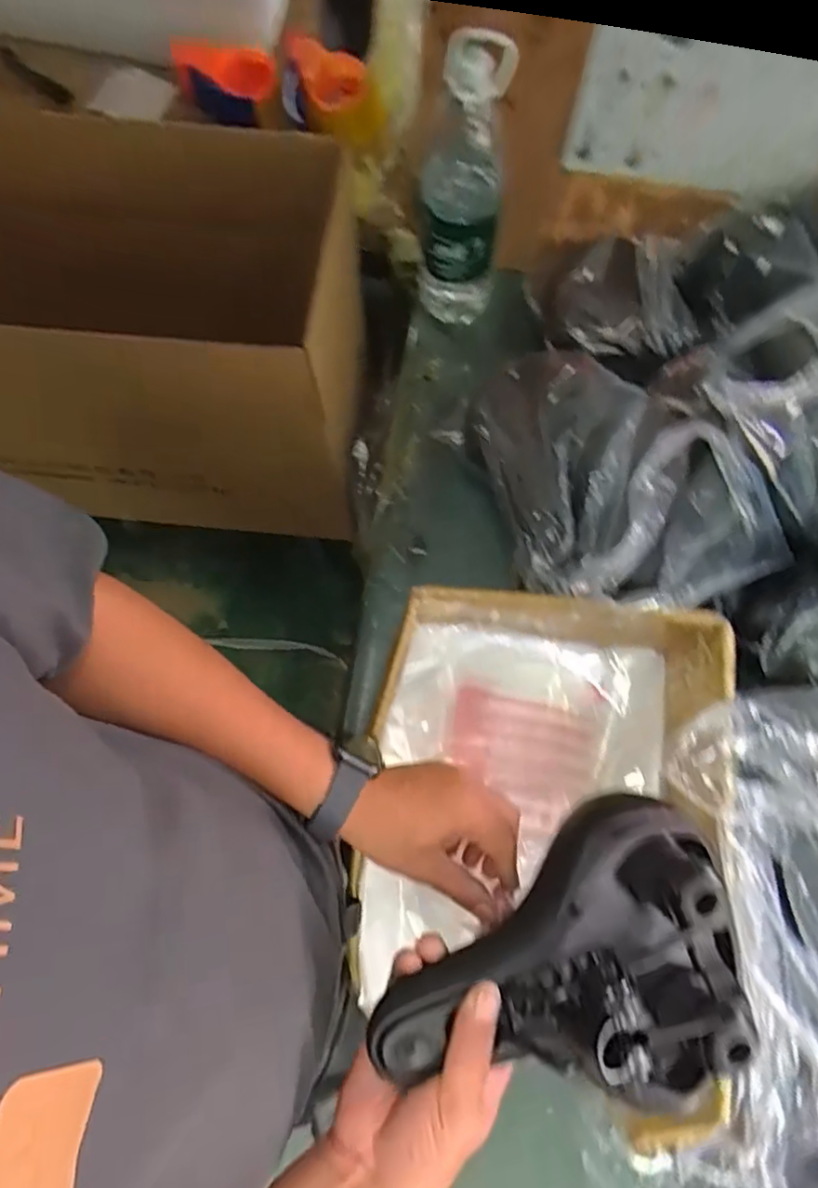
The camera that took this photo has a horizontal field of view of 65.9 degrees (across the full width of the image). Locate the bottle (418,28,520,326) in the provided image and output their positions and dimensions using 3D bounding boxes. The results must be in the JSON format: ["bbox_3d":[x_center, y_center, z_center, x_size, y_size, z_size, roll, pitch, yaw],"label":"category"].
[{"bbox_3d":[0.061,-0.443,0.737,0.100,0.332,0.079,0,74,1],"label":"bottle"}]

